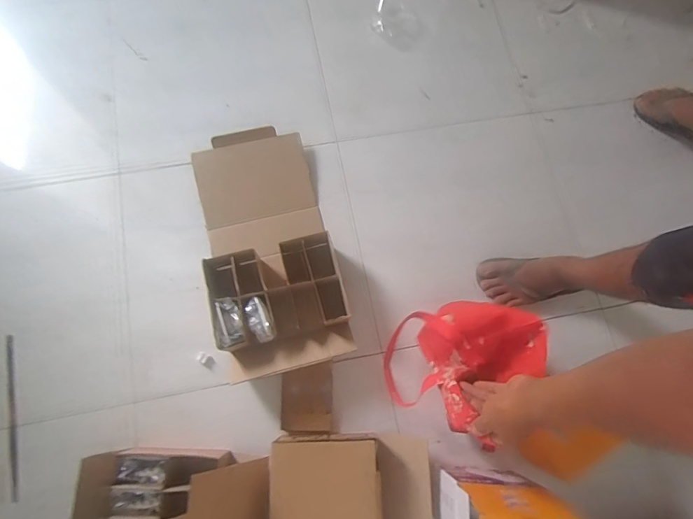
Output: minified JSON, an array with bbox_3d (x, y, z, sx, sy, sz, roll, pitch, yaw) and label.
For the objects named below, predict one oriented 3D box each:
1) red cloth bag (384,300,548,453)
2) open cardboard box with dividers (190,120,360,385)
[{"bbox_3d":[0.180,0.157,0.684,0.176,0.218,0.218,37,76,9],"label":"red cloth bag"},{"bbox_3d":[-0.165,-0.033,0.856,0.248,0.088,0.513,-14,74,-5],"label":"open cardboard box with dividers"}]

